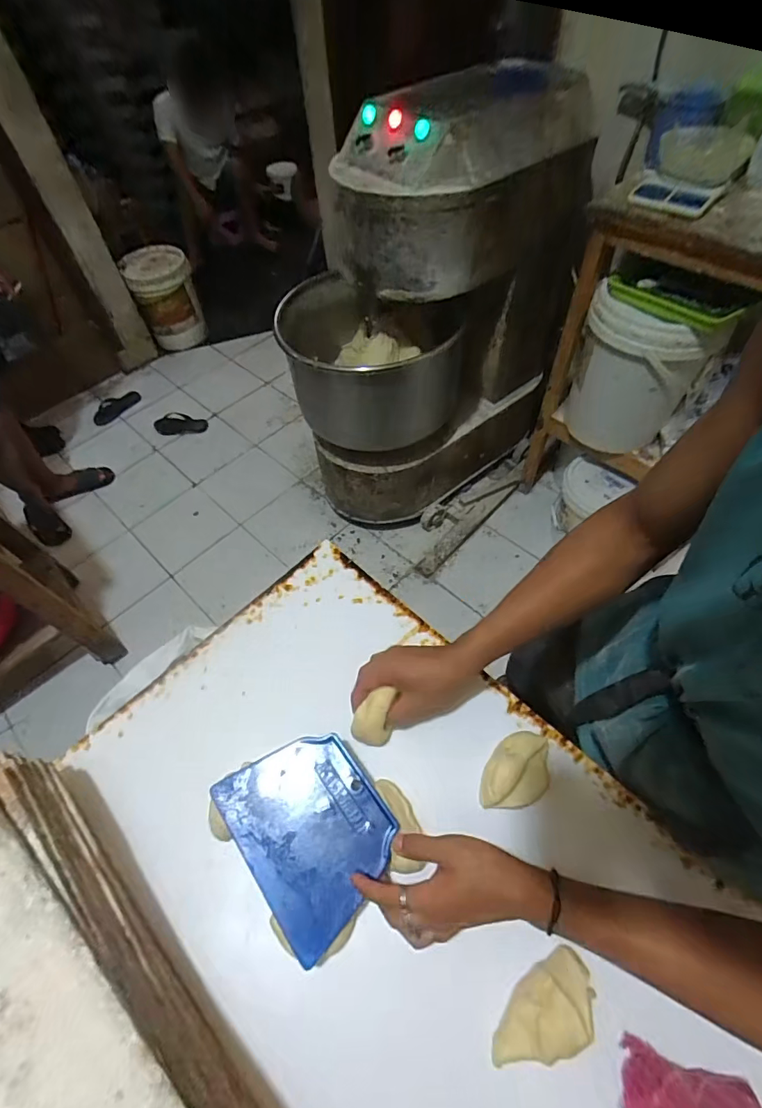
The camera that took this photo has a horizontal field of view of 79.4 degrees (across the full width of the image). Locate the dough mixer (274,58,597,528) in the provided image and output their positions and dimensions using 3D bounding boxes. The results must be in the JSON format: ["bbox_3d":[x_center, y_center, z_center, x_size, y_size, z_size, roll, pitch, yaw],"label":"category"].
[{"bbox_3d":[0.110,-0.674,1.398,0.909,1.000,0.538,-33,59,-18],"label":"dough mixer"}]

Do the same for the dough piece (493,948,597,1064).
[{"bbox_3d":[0.133,0.372,0.369,0.097,0.031,0.046,-29,58,-16],"label":"dough piece"}]

